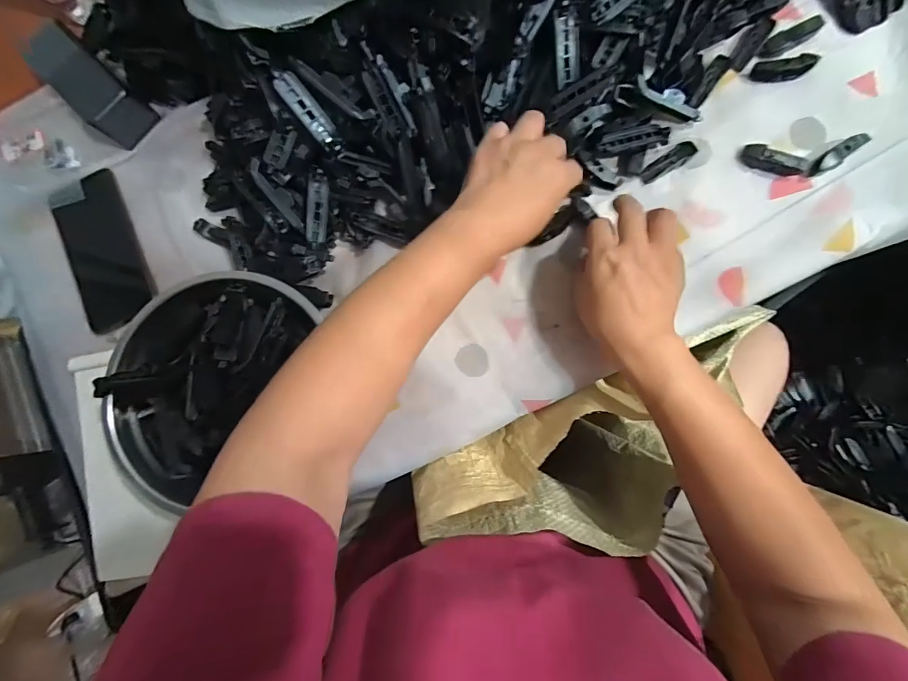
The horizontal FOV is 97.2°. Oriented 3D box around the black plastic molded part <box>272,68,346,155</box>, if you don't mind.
[{"bbox_3d":[-0.123,-0.195,0.343,0.020,0.009,0.071,-40,121,2],"label":"black plastic molded part"}]

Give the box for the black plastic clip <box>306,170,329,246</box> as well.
[{"bbox_3d":[-0.130,-0.126,0.384,0.019,0.005,0.070,1,101,-32],"label":"black plastic clip"}]

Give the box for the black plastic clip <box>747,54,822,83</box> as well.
[{"bbox_3d":[0.311,-0.255,0.375,0.052,0.016,0.015,0,84,6],"label":"black plastic clip"}]

